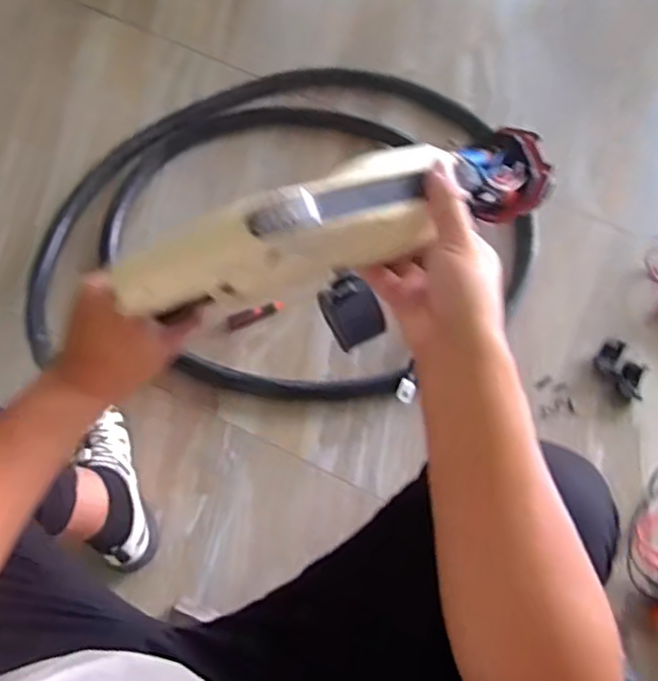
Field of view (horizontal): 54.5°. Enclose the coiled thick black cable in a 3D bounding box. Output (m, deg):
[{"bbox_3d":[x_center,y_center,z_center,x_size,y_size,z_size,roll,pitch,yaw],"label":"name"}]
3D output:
[{"bbox_3d":[-0.084,-0.235,1.092,0.765,0.054,0.600,8,71,2],"label":"coiled thick black cable"}]

